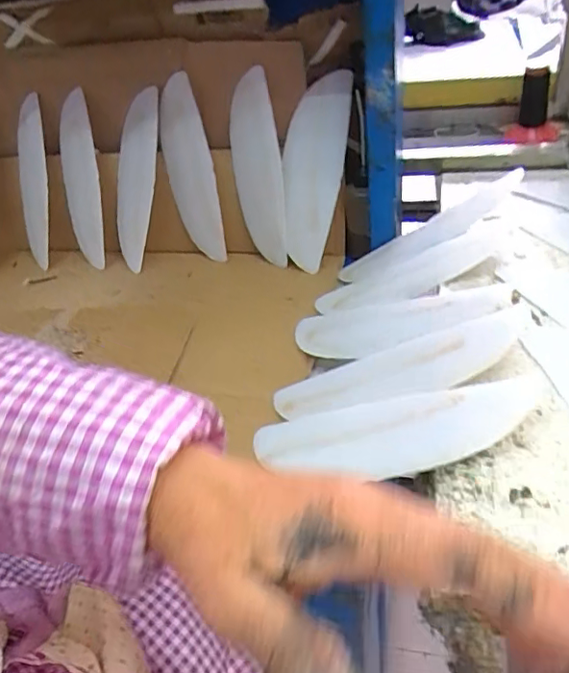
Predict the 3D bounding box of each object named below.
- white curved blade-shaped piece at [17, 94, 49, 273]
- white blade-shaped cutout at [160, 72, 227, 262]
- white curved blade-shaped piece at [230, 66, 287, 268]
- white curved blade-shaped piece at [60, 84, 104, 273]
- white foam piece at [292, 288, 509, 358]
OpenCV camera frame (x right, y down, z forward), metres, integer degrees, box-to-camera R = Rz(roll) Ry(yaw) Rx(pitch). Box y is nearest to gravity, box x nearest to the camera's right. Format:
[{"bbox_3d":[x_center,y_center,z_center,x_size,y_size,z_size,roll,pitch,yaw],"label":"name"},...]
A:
[{"bbox_3d":[-0.345,-0.207,0.772,0.049,0.215,0.027,5,14,12],"label":"white curved blade-shaped piece"},{"bbox_3d":[-0.122,-0.205,0.722,0.063,0.217,0.019,2,25,26],"label":"white blade-shaped cutout"},{"bbox_3d":[-0.034,-0.215,0.753,0.016,0.305,0.102,-37,63,-19],"label":"white curved blade-shaped piece"},{"bbox_3d":[-0.272,-0.203,0.758,0.066,0.216,0.024,4,14,36],"label":"white curved blade-shaped piece"},{"bbox_3d":[0.091,-0.008,0.506,0.208,0.011,0.071,-10,37,41],"label":"white foam piece"}]

